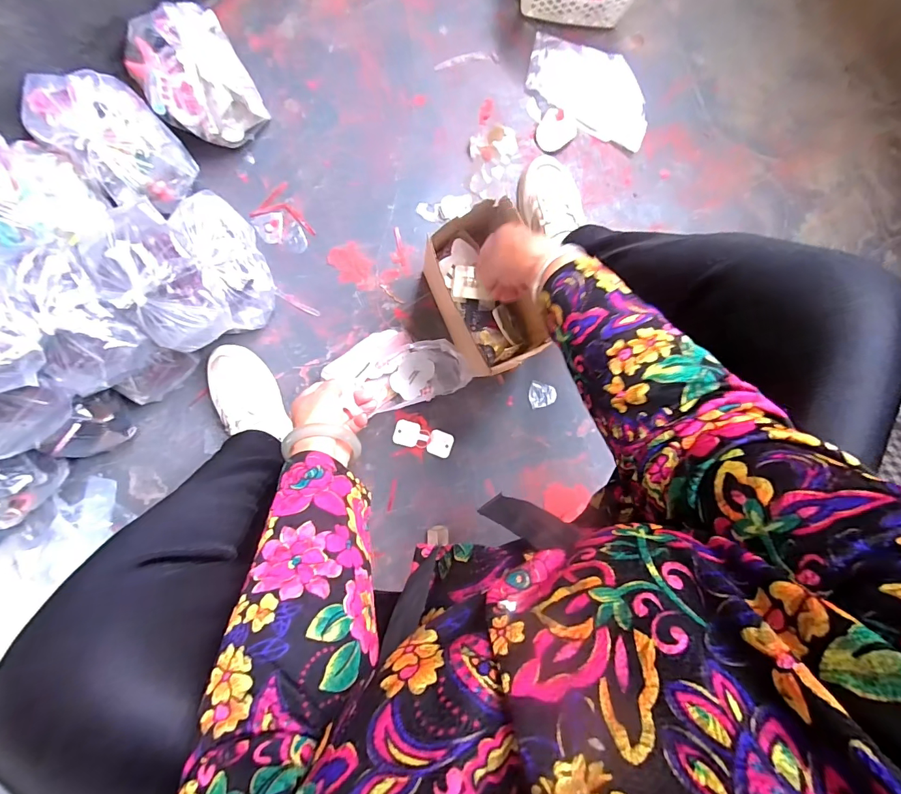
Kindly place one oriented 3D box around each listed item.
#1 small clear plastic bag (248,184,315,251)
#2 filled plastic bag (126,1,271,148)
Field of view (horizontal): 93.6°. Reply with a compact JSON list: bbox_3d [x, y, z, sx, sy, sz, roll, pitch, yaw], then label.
[{"bbox_3d":[-0.267,-0.273,0.668,0.072,0.005,0.096,-34,97,-2],"label":"small clear plastic bag"},{"bbox_3d":[-0.352,-0.441,0.591,0.131,0.092,0.155,-36,97,-2],"label":"filled plastic bag"}]

